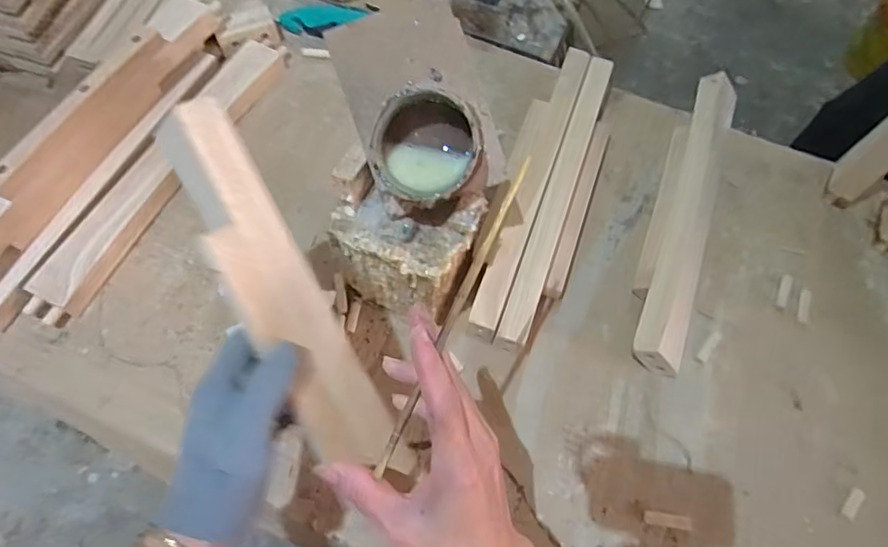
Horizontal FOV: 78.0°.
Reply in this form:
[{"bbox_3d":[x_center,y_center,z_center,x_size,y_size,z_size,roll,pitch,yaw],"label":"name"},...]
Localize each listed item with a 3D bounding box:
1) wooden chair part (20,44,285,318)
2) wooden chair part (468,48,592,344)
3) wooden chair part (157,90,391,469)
[{"bbox_3d":[-0.304,-0.124,0.612,0.053,0.034,0.402,24,66,8],"label":"wooden chair part"},{"bbox_3d":[0.101,-0.099,0.614,0.030,0.054,0.381,19,66,6],"label":"wooden chair part"},{"bbox_3d":[-0.102,0.015,0.340,0.047,0.023,0.243,-27,99,-13],"label":"wooden chair part"}]

